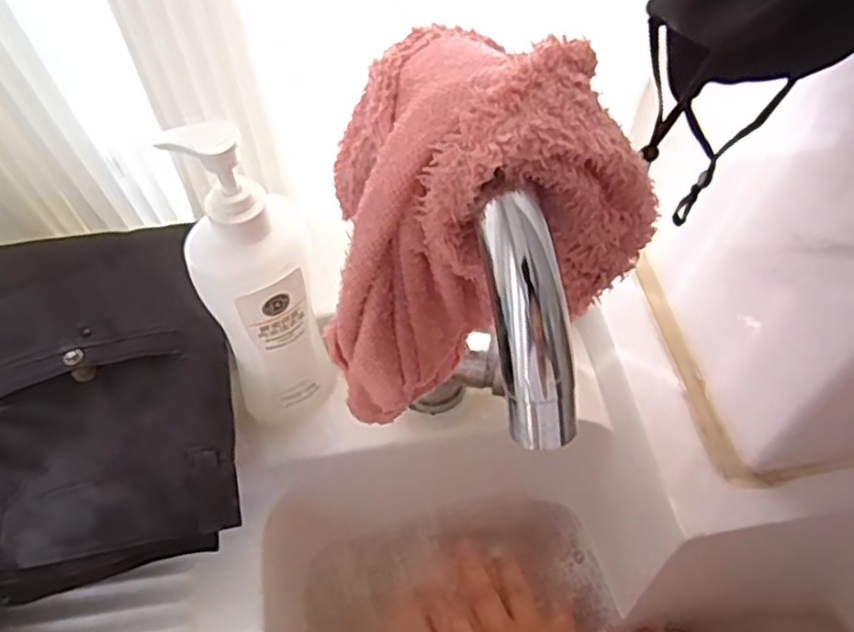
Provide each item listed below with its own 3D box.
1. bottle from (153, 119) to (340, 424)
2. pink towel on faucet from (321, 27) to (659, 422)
[{"bbox_3d":[-0.096,-0.010,0.413,0.059,0.214,0.050,-21,59,-13],"label":"bottle"},{"bbox_3d":[0.013,-0.020,0.266,0.118,0.146,0.091,20,59,12],"label":"pink towel on faucet"}]

